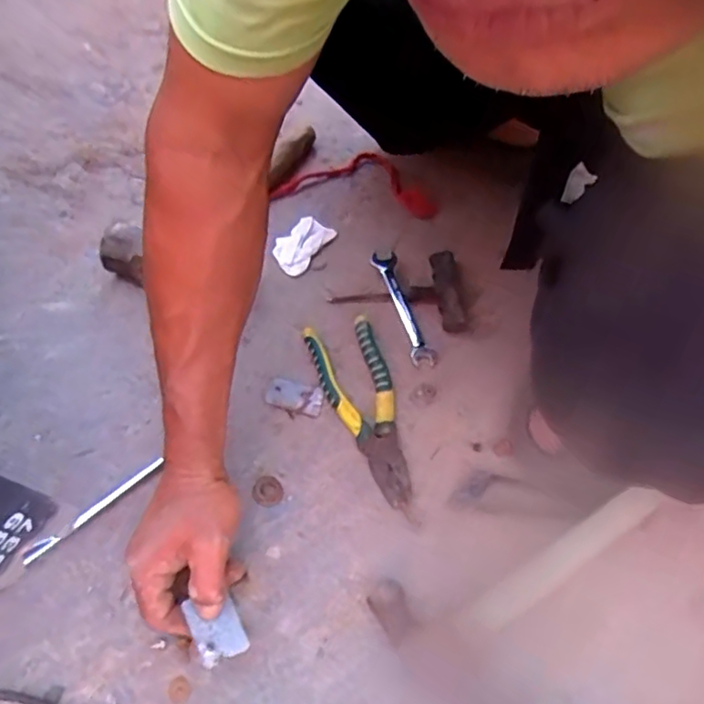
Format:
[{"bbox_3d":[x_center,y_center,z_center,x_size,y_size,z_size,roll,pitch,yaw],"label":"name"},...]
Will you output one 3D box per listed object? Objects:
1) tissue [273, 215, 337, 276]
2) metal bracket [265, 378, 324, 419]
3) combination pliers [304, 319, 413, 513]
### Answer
[{"bbox_3d":[-0.057,-0.122,0.699,0.043,0.012,0.079,28,61,15],"label":"tissue"},{"bbox_3d":[-0.055,0.044,0.594,0.053,0.004,0.034,14,58,6],"label":"metal bracket"},{"bbox_3d":[0.014,0.050,0.582,0.066,0.016,0.191,-16,60,-12],"label":"combination pliers"}]

